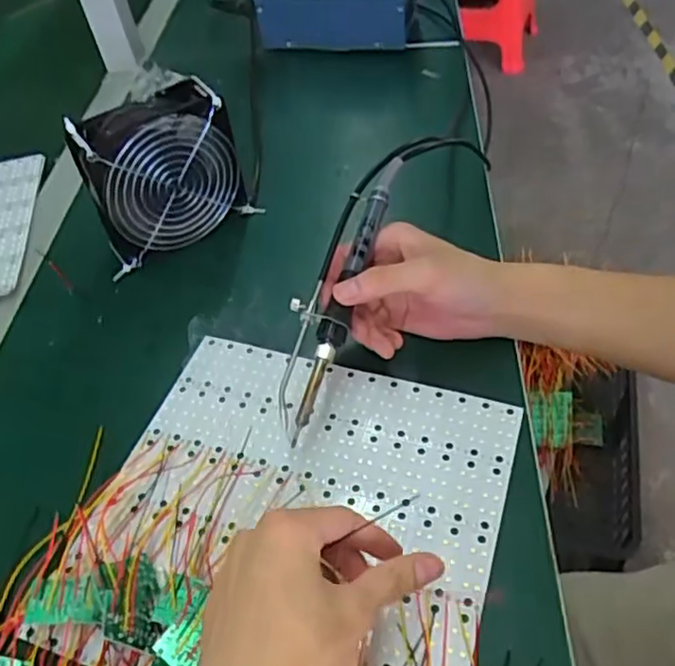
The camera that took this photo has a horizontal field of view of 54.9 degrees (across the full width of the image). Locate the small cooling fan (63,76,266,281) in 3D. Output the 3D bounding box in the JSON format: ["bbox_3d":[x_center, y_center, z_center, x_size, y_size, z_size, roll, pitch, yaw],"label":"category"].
[{"bbox_3d":[-0.138,-0.128,0.532,0.129,0.120,0.051,-30,52,-19],"label":"small cooling fan"}]

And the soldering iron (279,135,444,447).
[{"bbox_3d":[0.009,-0.041,0.439,0.047,0.021,0.233,15,70,19],"label":"soldering iron"}]

